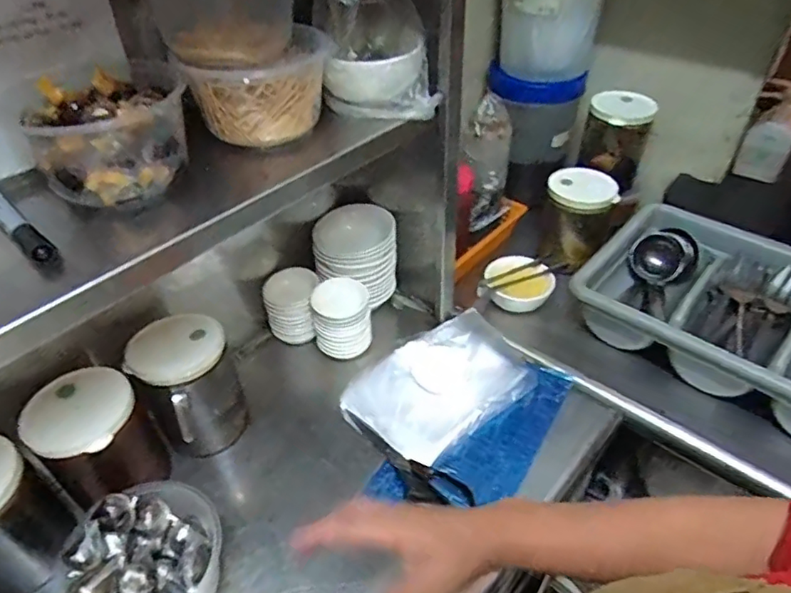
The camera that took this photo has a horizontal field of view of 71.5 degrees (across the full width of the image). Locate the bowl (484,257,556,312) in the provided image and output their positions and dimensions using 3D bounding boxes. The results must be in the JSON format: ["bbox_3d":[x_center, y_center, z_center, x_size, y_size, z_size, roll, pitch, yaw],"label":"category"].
[{"bbox_3d":[0.181,-0.020,0.815,0.103,0.054,0.087,4,41,6],"label":"bowl"}]

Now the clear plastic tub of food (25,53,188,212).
[{"bbox_3d":[-0.227,-0.132,0.448,0.122,0.072,0.119,-16,43,-16],"label":"clear plastic tub of food"}]

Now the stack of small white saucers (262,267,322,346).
[{"bbox_3d":[-0.137,0.022,0.768,0.072,0.103,0.069,8,42,11],"label":"stack of small white saucers"}]

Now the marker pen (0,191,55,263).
[{"bbox_3d":[-0.291,-0.059,0.416,0.121,0.015,0.016,31,51,32],"label":"marker pen"}]

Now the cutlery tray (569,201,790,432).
[{"bbox_3d":[0.511,0.058,0.708,0.522,0.096,0.269,29,50,30],"label":"cutlery tray"}]

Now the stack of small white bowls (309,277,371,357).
[{"bbox_3d":[-0.071,0.034,0.738,0.074,0.096,0.063,-5,41,-5],"label":"stack of small white bowls"}]

